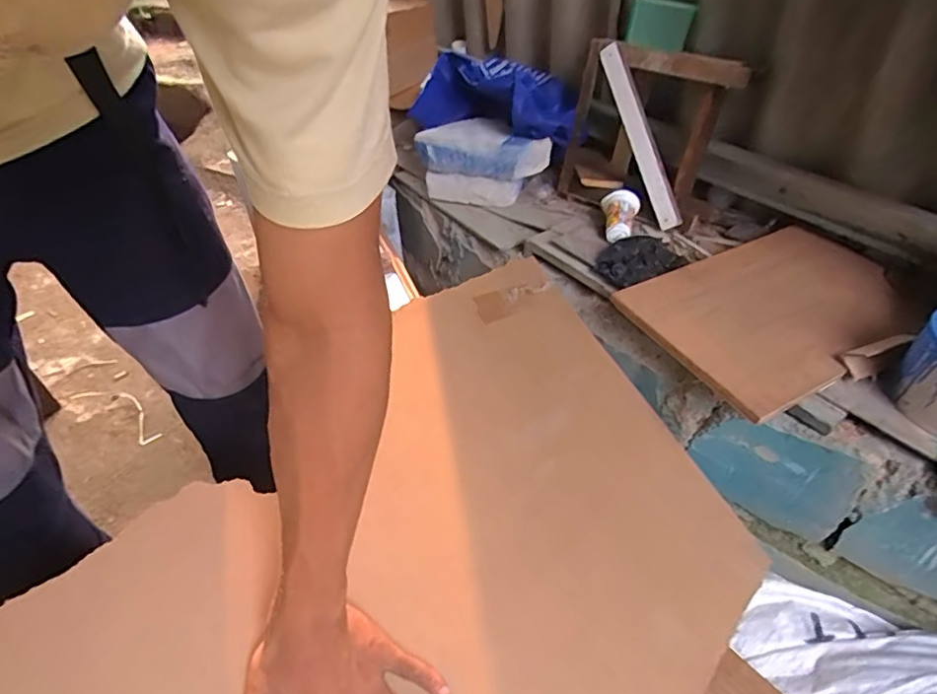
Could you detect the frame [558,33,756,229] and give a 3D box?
[{"bbox_3d":[0.339,-0.426,1.082,0.148,0.268,0.311,-32,50,-29],"label":"frame"}]

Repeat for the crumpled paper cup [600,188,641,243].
[{"bbox_3d":[0.289,-0.254,1.068,0.073,0.052,0.117,10,43,14],"label":"crumpled paper cup"}]

